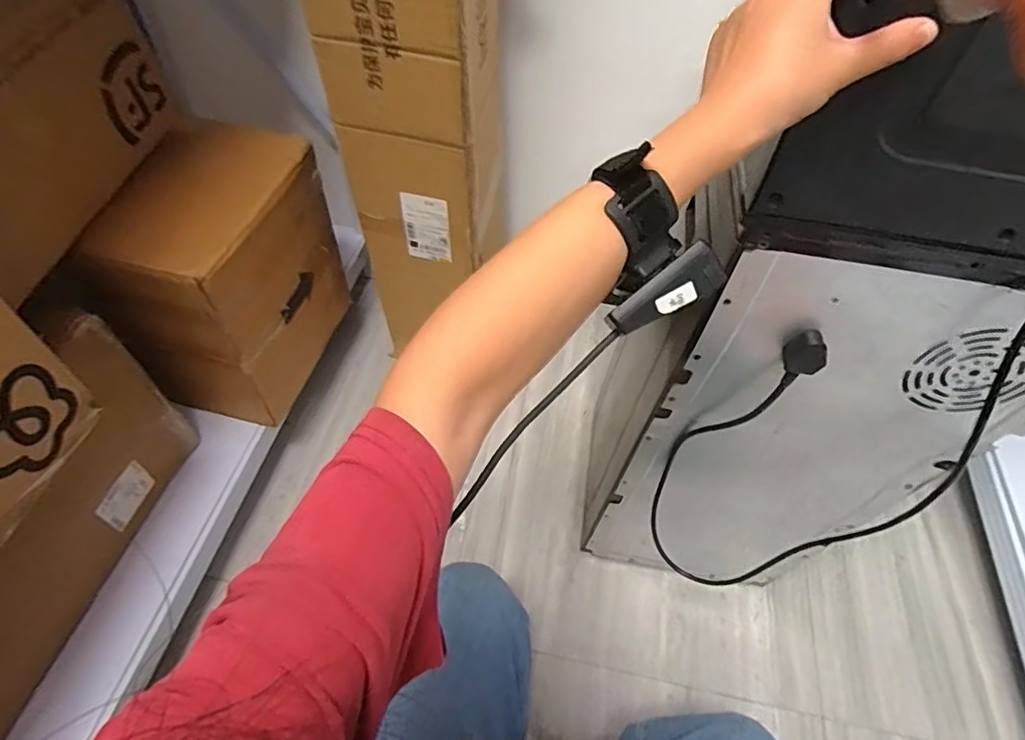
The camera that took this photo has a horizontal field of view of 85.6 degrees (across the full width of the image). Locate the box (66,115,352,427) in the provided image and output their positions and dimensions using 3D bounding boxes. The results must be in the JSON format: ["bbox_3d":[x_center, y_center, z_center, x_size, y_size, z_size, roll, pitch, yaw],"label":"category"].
[{"bbox_3d":[-0.418,-0.134,0.851,0.196,0.336,0.335,7,56,0],"label":"box"}]

